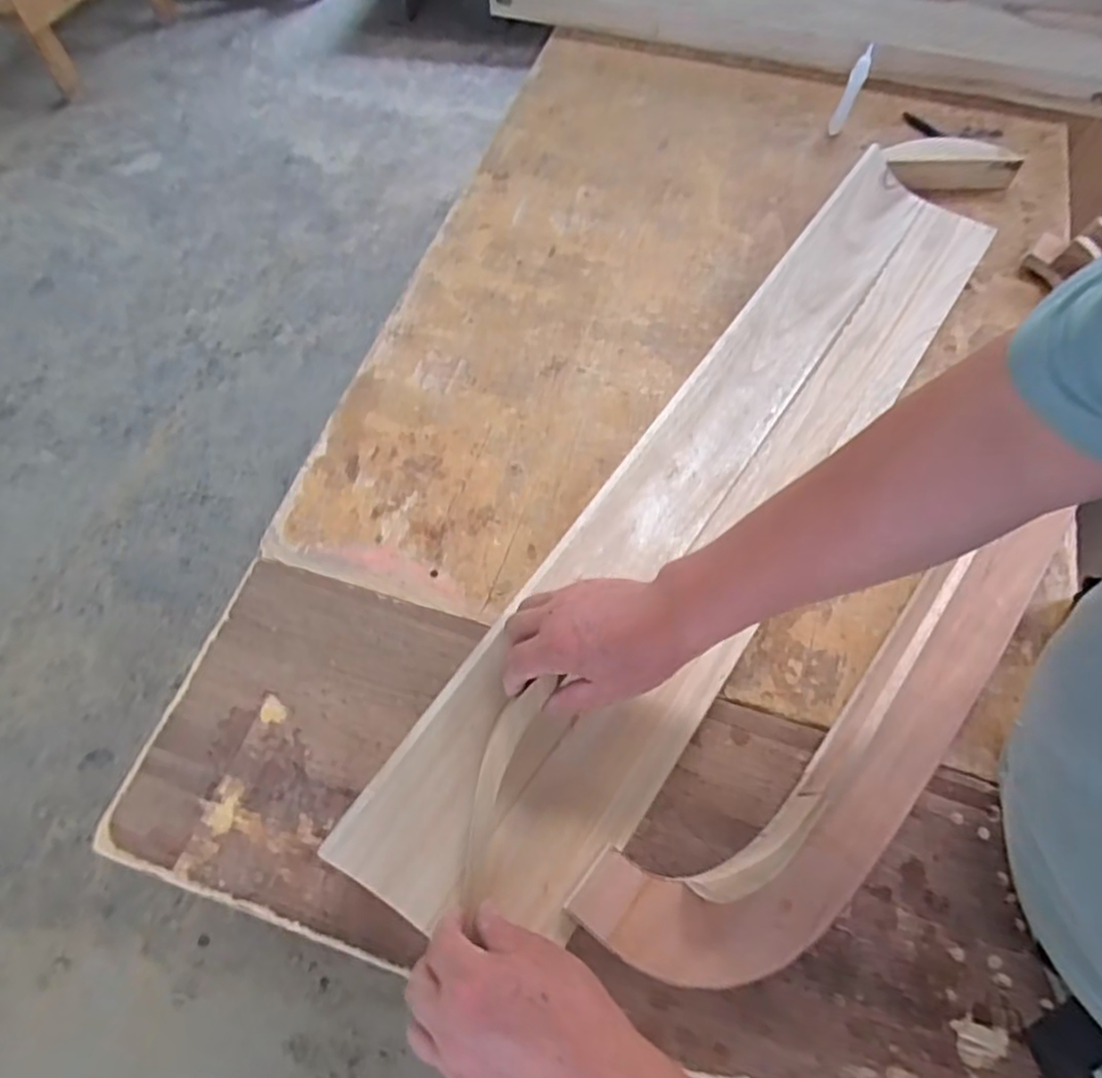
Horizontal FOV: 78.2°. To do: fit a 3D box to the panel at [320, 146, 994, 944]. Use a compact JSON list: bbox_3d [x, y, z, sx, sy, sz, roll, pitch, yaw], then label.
[{"bbox_3d":[0.184,-0.080,0.637,0.174,0.031,0.922,37,67,4],"label":"panel"}]

